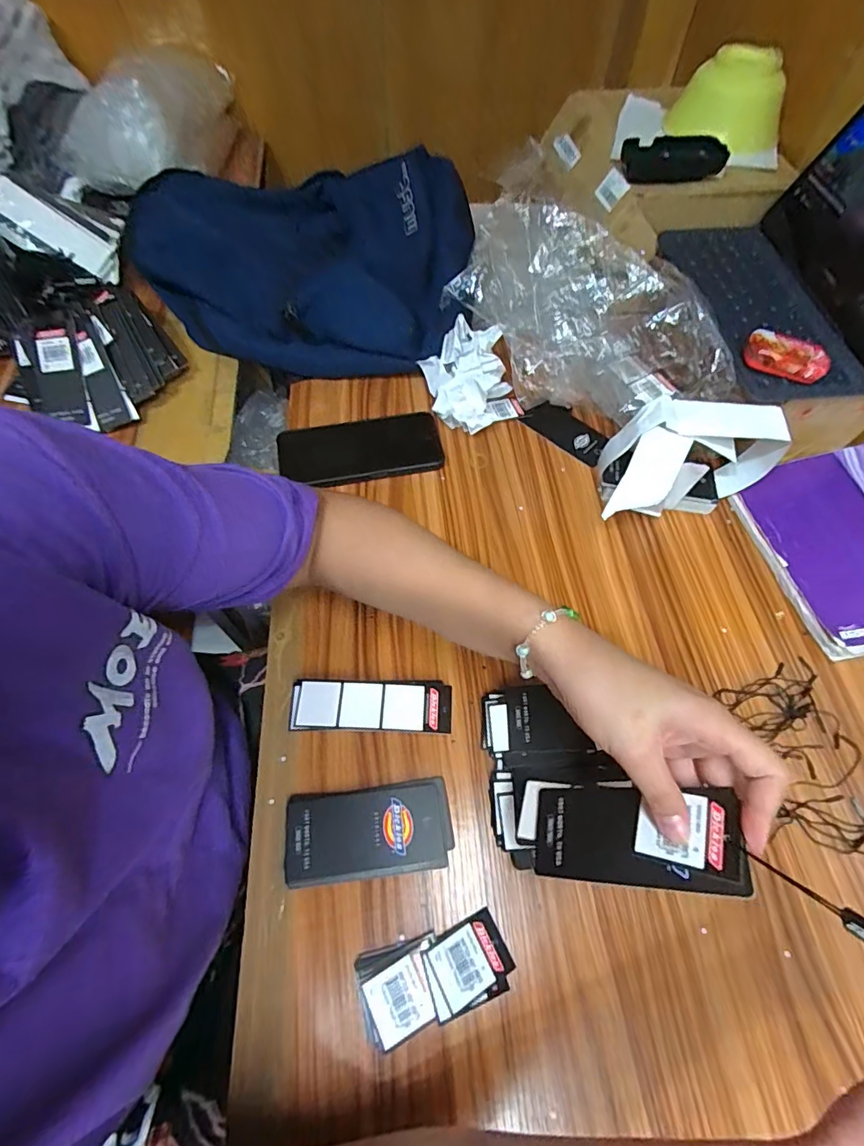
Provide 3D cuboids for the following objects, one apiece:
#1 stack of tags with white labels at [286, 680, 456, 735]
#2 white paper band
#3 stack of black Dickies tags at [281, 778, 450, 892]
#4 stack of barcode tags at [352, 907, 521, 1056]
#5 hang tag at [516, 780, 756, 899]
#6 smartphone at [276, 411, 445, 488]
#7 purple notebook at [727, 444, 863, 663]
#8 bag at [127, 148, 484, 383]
[{"bbox_3d":[-0.048,0.107,0.393,0.123,0.021,0.040,2,60,-1],"label":"stack of tags with white labels"},{"bbox_3d":[0.234,-0.111,0.481,0.173,0.102,0.089,-15,62,-10],"label":"white paper band"},{"bbox_3d":[-0.044,0.183,0.352,0.114,0.015,0.058,-5,61,-5],"label":"stack of black Dickies tags"},{"bbox_3d":[0.003,0.255,0.313,0.094,0.013,0.046,-15,62,-11],"label":"stack of barcode tags"},{"bbox_3d":[0.103,0.143,0.272,0.120,0.005,0.051,-15,41,36],"label":"hang tag"},{"bbox_3d":[-0.075,-0.131,0.526,0.168,0.016,0.086,-13,62,-9],"label":"smartphone"},{"bbox_3d":[0.397,-0.022,0.468,0.156,0.016,0.214,-10,61,2],"label":"purple notebook"},{"bbox_3d":[-0.170,-0.395,0.616,0.421,0.109,0.317,-1,61,-3],"label":"bag"}]

